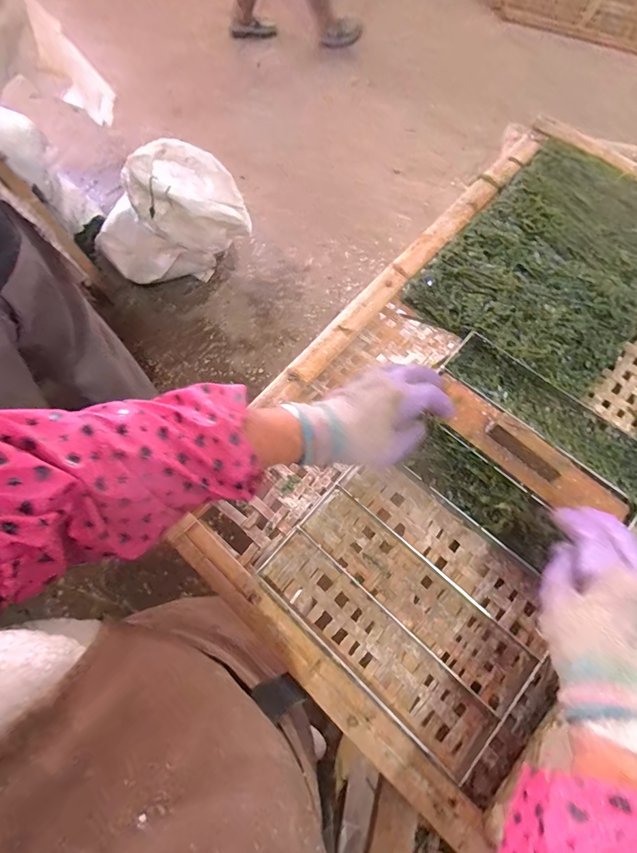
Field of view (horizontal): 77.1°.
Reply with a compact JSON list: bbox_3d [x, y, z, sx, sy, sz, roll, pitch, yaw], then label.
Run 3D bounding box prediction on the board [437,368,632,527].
[{"bbox_3d":[0.209,0.023,0.401,0.210,0.037,0.053,40,78,15],"label":"board"}]

